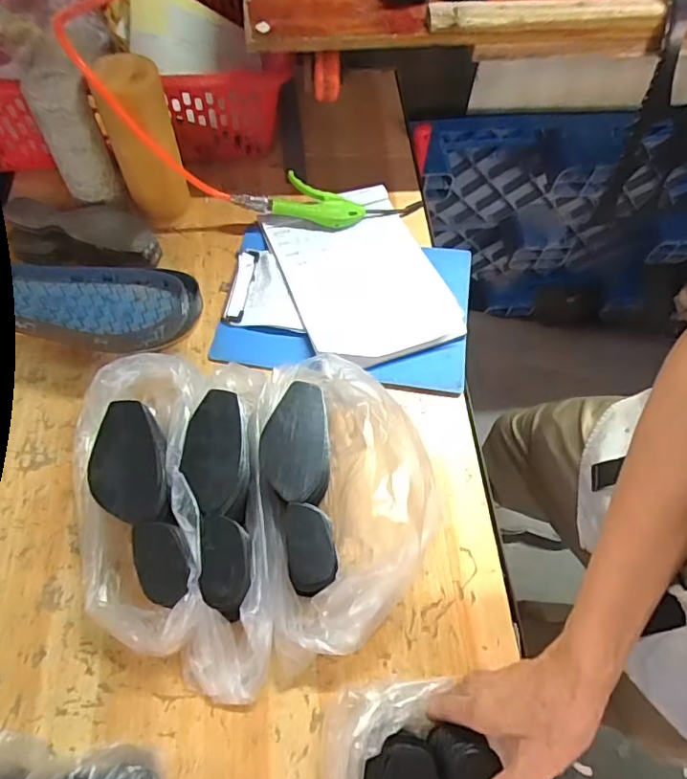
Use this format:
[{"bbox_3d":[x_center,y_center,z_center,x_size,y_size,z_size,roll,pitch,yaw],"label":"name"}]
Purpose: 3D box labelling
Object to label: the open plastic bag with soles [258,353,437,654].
[{"bbox_3d":[0.001,0.093,0.545,0.169,0.105,0.305,-7,63,-6],"label":"open plastic bag with soles"}]

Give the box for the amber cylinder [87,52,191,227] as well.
[{"bbox_3d":[-0.246,-0.303,0.666,0.077,0.228,0.064,-22,65,-14],"label":"amber cylinder"}]

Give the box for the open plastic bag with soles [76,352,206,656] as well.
[{"bbox_3d":[-0.210,0.106,0.535,0.138,0.088,0.286,-6,63,-6],"label":"open plastic bag with soles"}]

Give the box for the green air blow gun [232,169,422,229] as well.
[{"bbox_3d":[-0.018,-0.265,0.755,0.261,0.047,0.079,5,62,0],"label":"green air blow gun"}]

